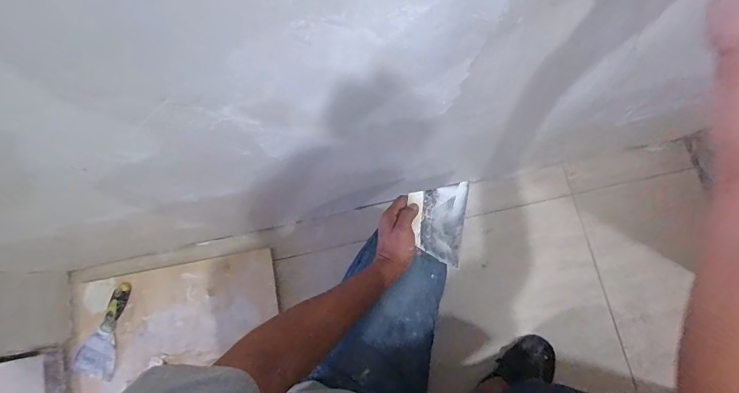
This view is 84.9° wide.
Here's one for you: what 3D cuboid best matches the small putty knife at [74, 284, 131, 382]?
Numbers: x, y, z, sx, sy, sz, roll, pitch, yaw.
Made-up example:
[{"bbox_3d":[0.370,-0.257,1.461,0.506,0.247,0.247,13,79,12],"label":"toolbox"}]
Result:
[{"bbox_3d":[-0.529,0.269,0.820,0.086,0.018,0.185,14,79,2],"label":"small putty knife"}]

